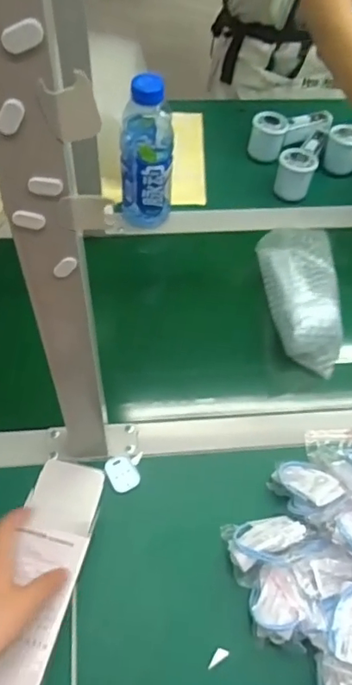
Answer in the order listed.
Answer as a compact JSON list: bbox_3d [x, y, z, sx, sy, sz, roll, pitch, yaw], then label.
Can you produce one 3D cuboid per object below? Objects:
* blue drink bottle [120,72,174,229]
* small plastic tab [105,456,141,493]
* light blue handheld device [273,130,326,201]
[{"bbox_3d":[-0.040,-0.255,0.740,0.072,0.208,0.072,3,57,-1],"label":"blue drink bottle"},{"bbox_3d":[-0.058,0.141,0.588,0.030,0.004,0.041,-28,62,-18],"label":"small plastic tab"},{"bbox_3d":[0.198,-0.288,0.859,0.057,0.060,0.125,20,58,9],"label":"light blue handheld device"}]

